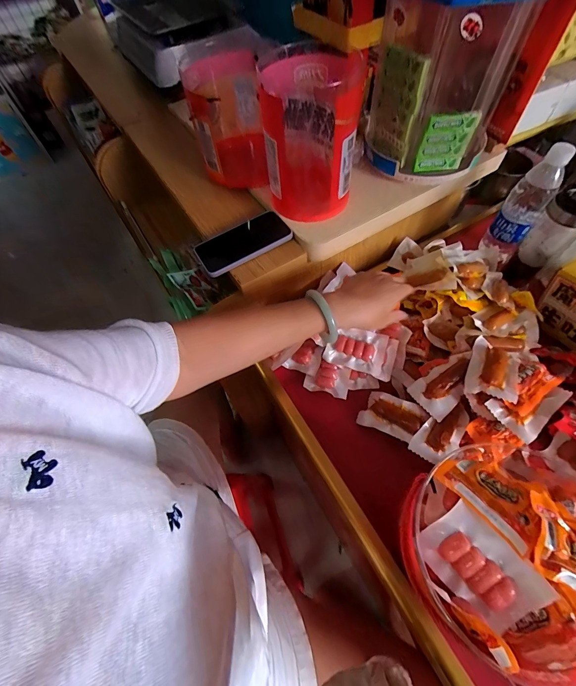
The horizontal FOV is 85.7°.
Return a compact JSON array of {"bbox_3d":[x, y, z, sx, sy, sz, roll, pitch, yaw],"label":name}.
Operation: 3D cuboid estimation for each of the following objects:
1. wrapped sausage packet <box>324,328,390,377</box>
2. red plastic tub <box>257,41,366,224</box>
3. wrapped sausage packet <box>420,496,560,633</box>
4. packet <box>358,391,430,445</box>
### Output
[{"bbox_3d":[0.108,0.010,0.498,0.088,0.017,0.065,17,78,12],"label":"wrapped sausage packet"},{"bbox_3d":[0.031,-0.307,0.479,0.127,0.175,0.151,-4,60,1],"label":"red plastic tub"},{"bbox_3d":[0.172,0.202,0.280,0.091,0.010,0.065,42,95,24],"label":"wrapped sausage packet"},{"bbox_3d":[0.154,0.110,0.462,0.087,0.017,0.059,21,74,38],"label":"packet"}]

